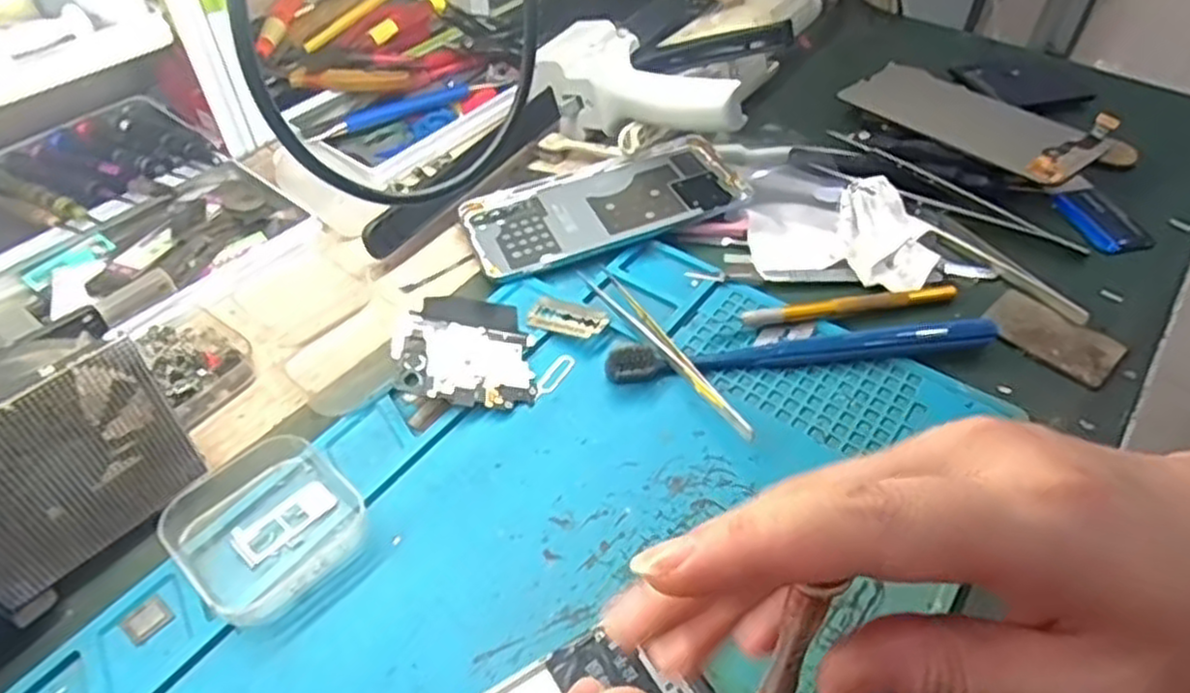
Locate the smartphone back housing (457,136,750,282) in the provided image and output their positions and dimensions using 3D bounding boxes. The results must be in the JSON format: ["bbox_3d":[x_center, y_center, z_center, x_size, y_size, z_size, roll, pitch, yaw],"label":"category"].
[{"bbox_3d":[0.005,-0.085,0.436,0.157,0.011,0.077,-16,51,-15],"label":"smartphone back housing"}]

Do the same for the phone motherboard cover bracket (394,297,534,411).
[{"bbox_3d":[-0.062,0.000,0.356,0.062,0.008,0.064,5,51,-21],"label":"phone motherboard cover bracket"}]

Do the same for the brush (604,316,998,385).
[{"bbox_3d":[0.098,0.002,0.359,0.185,0.016,0.016,-5,50,-6],"label":"brush"}]

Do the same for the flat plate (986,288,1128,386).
[{"bbox_3d":[0.229,-0.007,0.378,0.034,0.005,0.060,-34,58,-27],"label":"flat plate"}]

